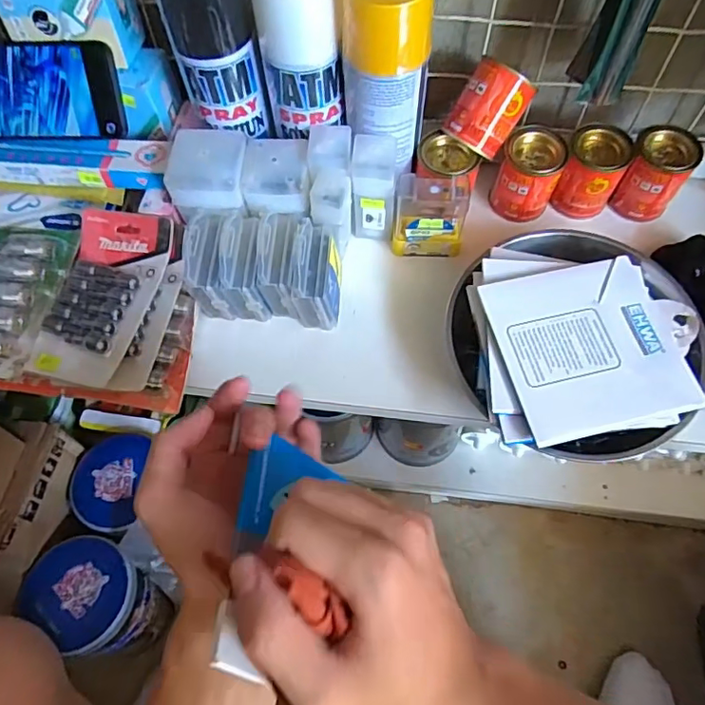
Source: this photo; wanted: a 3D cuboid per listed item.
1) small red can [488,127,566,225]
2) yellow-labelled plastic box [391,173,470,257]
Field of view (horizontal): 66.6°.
[{"bbox_3d":[0.161,-0.162,0.495,0.052,0.070,0.050,-1,61,1],"label":"small red can"},{"bbox_3d":[0.068,-0.119,0.473,0.062,0.071,0.031,1,61,2],"label":"yellow-labelled plastic box"}]

